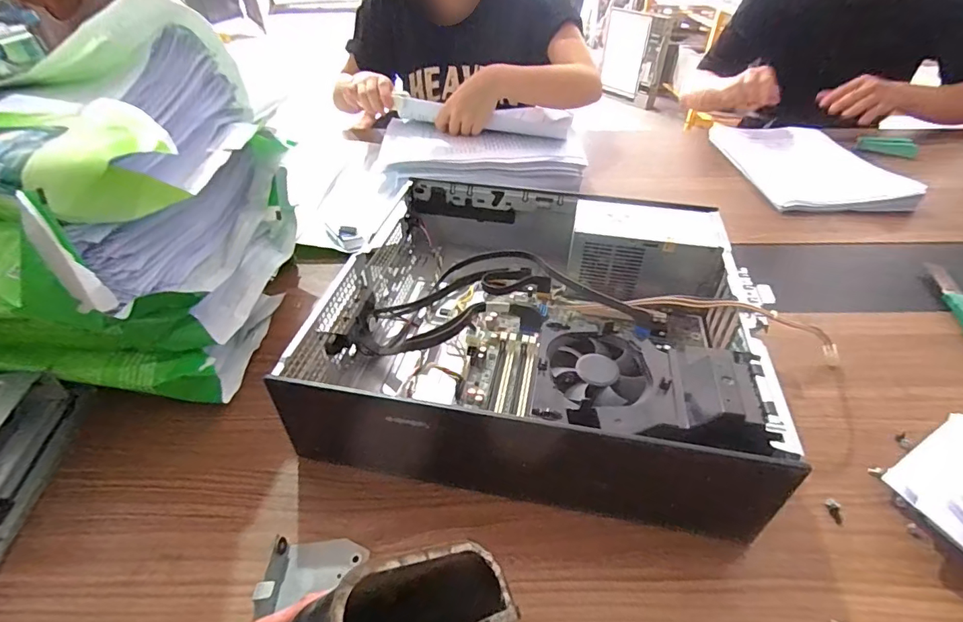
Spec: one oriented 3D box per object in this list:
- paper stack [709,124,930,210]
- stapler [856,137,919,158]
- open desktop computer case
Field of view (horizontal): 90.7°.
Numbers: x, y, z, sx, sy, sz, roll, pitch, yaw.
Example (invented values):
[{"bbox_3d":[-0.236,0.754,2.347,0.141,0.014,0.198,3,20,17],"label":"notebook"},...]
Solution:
[{"bbox_3d":[0.555,-0.261,0.826,0.215,0.024,0.302,-1,40,0],"label":"paper stack"},{"bbox_3d":[0.726,-0.297,0.853,0.026,0.031,0.104,-12,29,-13],"label":"stapler"},{"bbox_3d":[0.055,-0.003,0.474,0.375,0.096,0.353,10,43,11],"label":"open desktop computer case"}]

